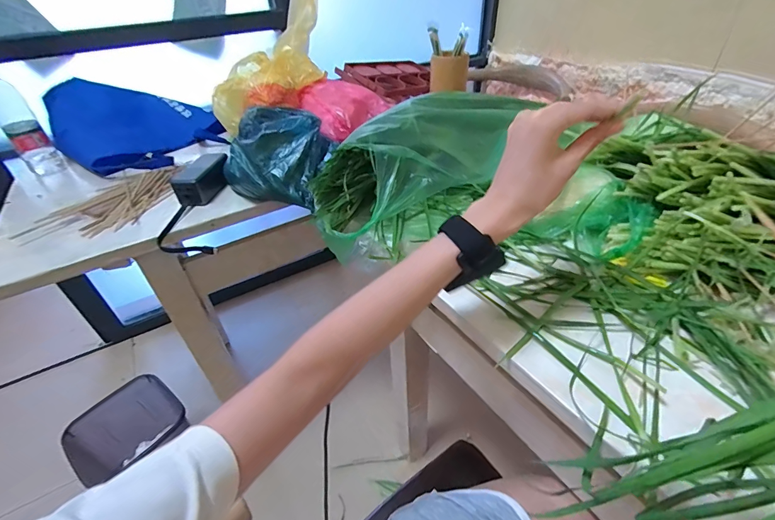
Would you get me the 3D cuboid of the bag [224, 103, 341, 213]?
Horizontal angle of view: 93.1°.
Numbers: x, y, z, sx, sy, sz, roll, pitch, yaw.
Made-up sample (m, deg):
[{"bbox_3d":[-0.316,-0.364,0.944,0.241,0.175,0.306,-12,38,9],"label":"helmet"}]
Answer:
[{"bbox_3d":[-0.205,-0.186,0.658,0.220,0.139,0.122,17,43,23],"label":"bag"}]

